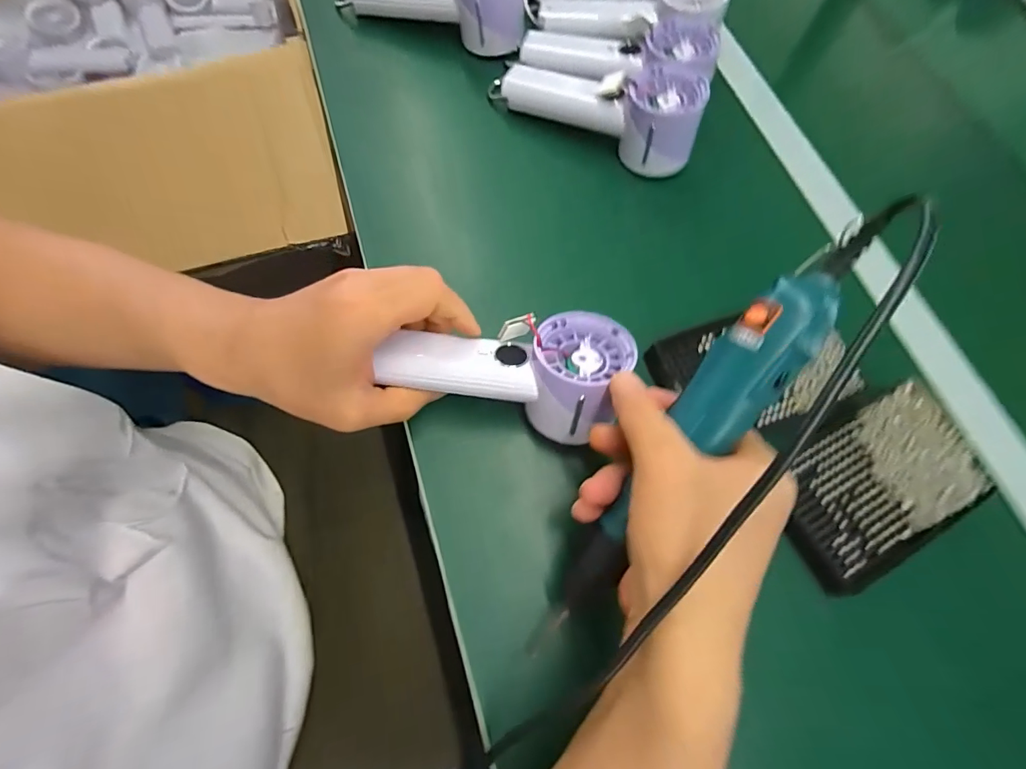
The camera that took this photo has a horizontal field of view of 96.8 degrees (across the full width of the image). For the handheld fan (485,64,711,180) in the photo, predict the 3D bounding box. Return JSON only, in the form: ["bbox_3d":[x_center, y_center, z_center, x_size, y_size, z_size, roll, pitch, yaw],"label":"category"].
[{"bbox_3d":[0.072,-0.256,0.401,0.193,0.055,0.064,28,70,8],"label":"handheld fan"}]

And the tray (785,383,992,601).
[{"bbox_3d":[0.245,0.066,0.307,0.138,0.022,0.087,-27,73,-12],"label":"tray"}]

